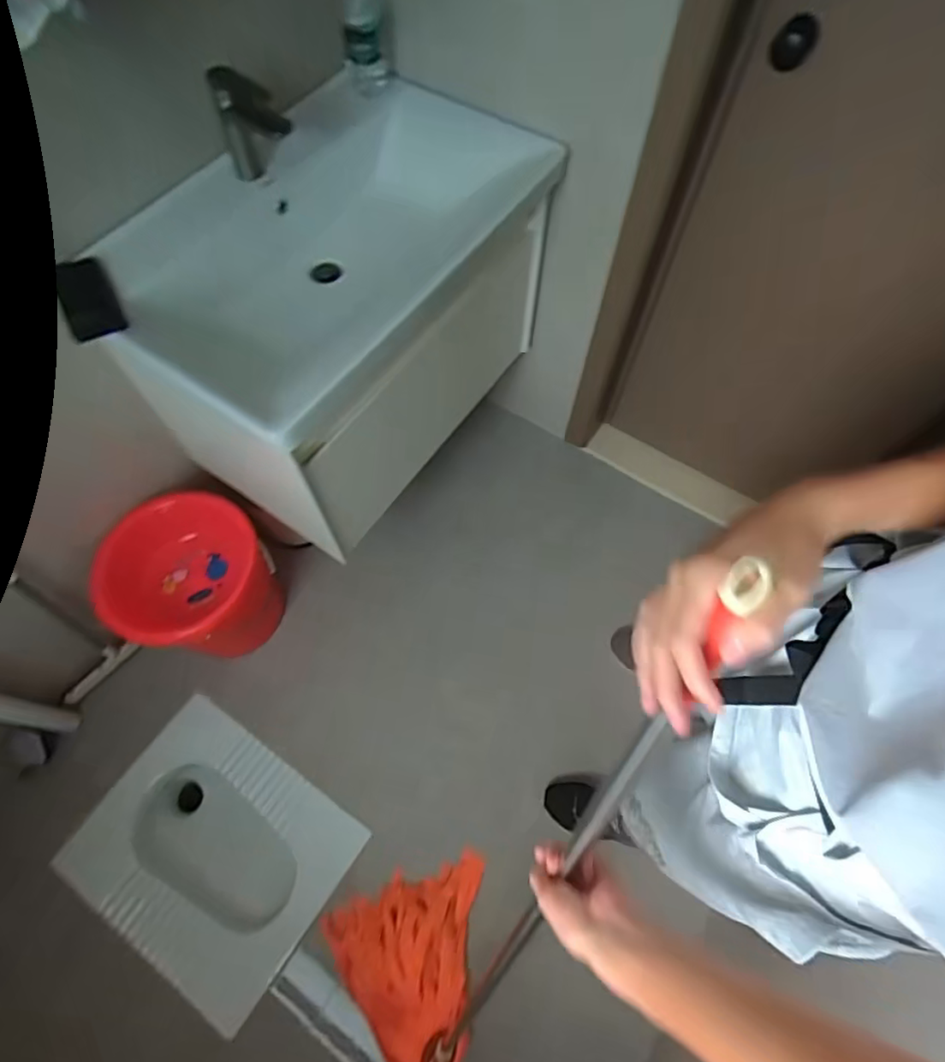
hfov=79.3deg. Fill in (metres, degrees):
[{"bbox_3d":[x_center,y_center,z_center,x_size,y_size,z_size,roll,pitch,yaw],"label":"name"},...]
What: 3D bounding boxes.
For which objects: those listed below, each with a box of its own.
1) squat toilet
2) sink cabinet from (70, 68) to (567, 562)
[{"bbox_3d":[-0.593,0.754,1.372,0.559,0.205,0.446,32,67,13],"label":"squat toilet"},{"bbox_3d":[-0.218,-0.414,1.222,0.496,0.636,0.811,38,68,15],"label":"sink cabinet"}]

